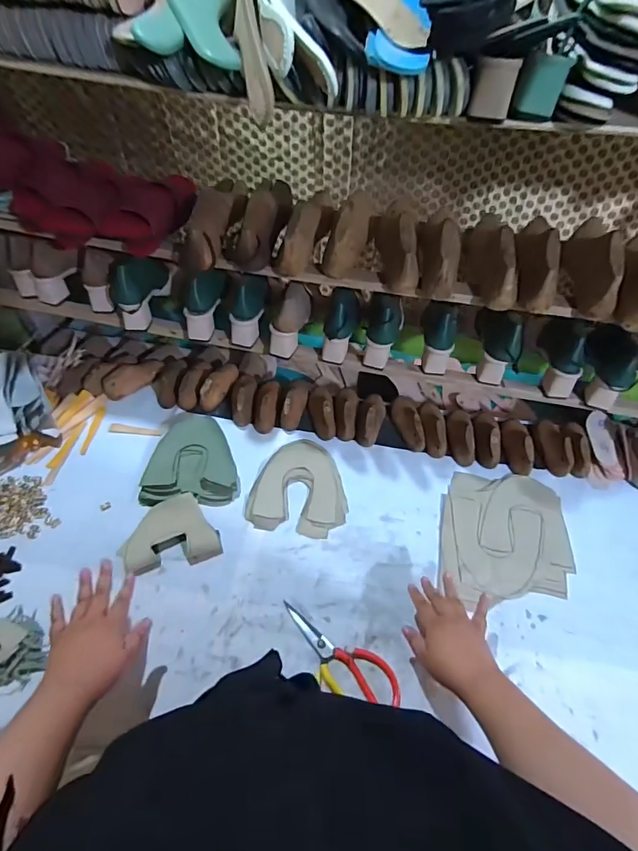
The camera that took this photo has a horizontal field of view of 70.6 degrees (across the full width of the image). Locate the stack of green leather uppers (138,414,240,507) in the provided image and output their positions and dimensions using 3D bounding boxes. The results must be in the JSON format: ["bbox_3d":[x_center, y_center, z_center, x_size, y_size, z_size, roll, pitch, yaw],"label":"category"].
[{"bbox_3d":[-0.237,0.060,0.865,0.165,0.032,0.195,0,52,-2],"label":"stack of green leather uppers"}]

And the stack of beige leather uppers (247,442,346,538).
[{"bbox_3d":[-0.033,0.107,0.840,0.173,0.023,0.191,8,52,5],"label":"stack of beige leather uppers"}]

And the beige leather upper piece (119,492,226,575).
[{"bbox_3d":[-0.256,0.187,0.766,0.146,0.029,0.133,-25,57,-19],"label":"beige leather upper piece"}]

